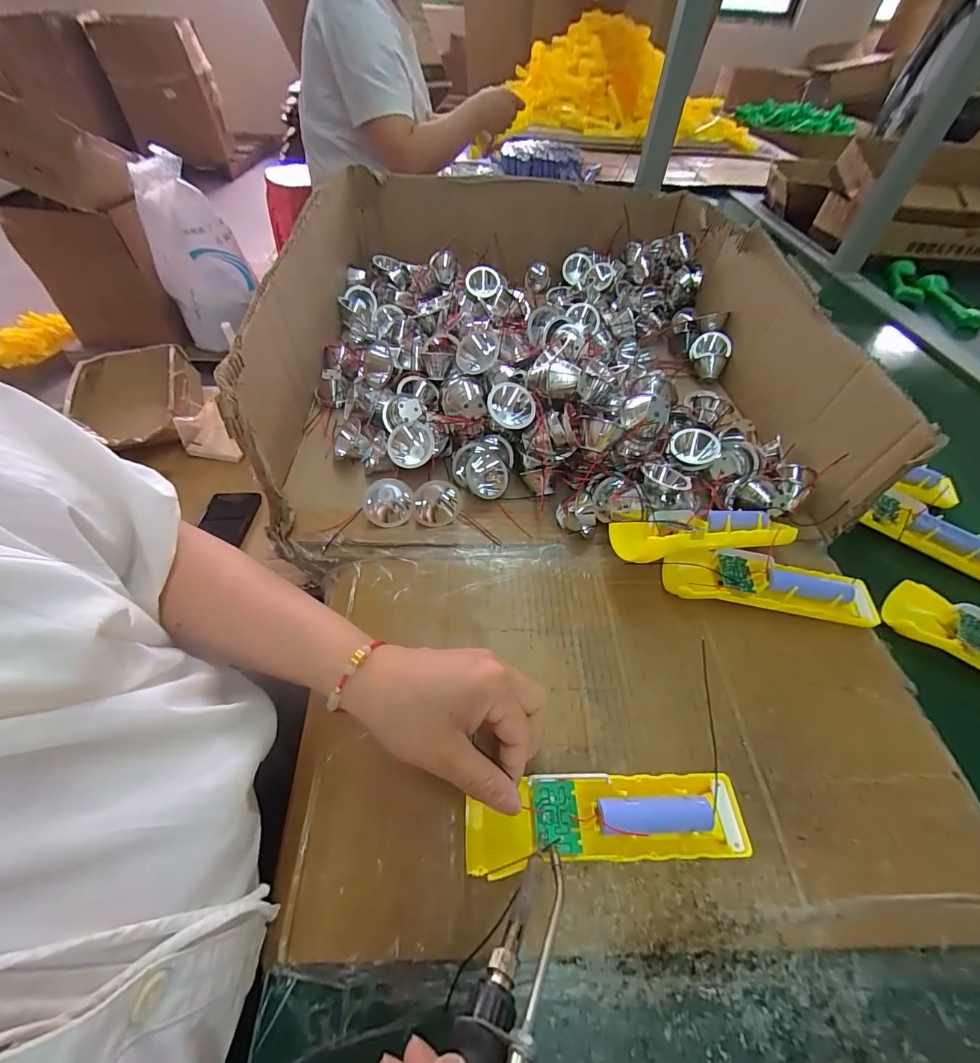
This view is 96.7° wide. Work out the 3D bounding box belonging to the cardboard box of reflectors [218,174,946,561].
[{"bbox_3d":[0.057,-0.249,0.514,0.523,0.172,0.563,-2,52,1],"label":"cardboard box of reflectors"}]

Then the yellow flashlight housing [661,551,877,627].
[{"bbox_3d":[0.227,0.045,0.361,0.164,0.029,0.045,7,52,8],"label":"yellow flashlight housing"}]

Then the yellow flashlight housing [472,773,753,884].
[{"bbox_3d":[0.066,0.165,0.251,0.158,0.018,0.044,-2,52,-4],"label":"yellow flashlight housing"}]

